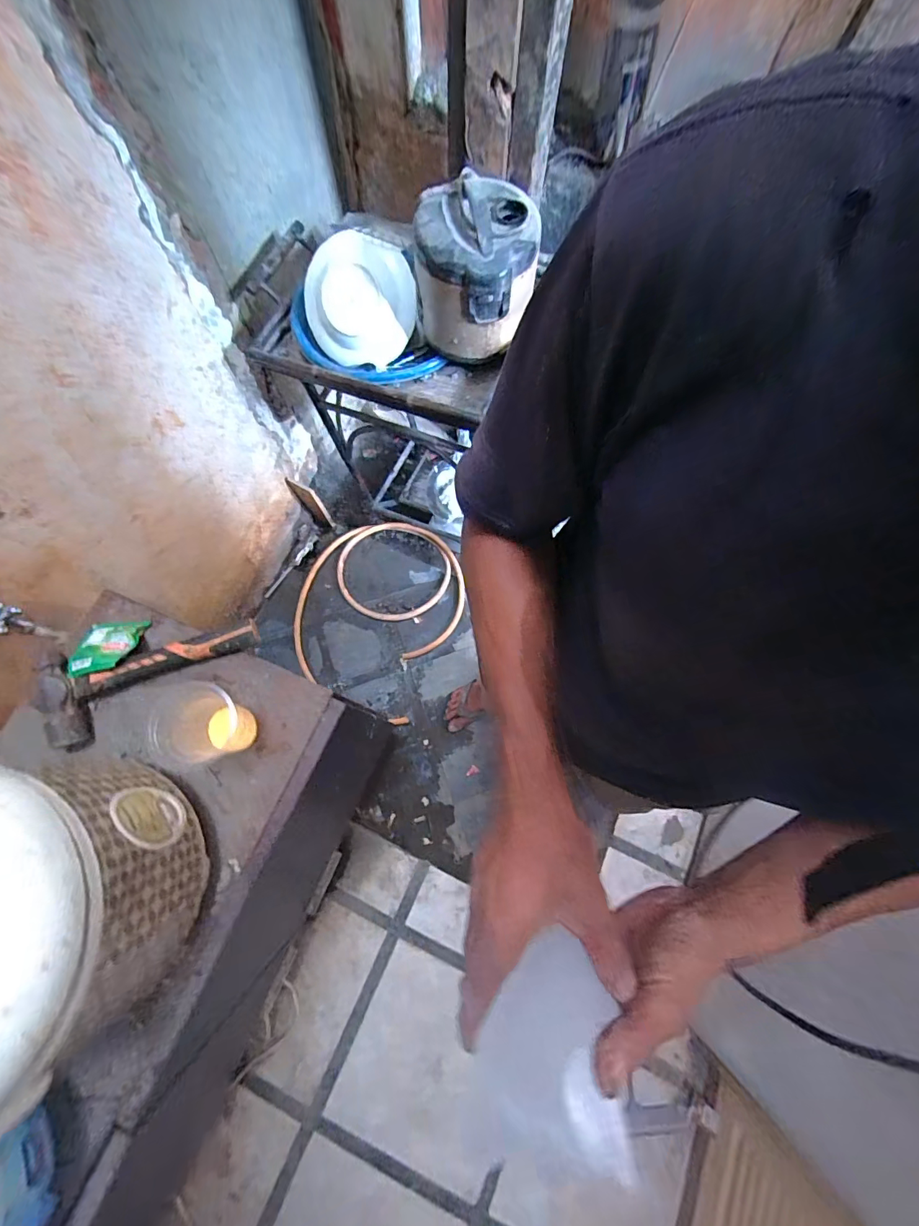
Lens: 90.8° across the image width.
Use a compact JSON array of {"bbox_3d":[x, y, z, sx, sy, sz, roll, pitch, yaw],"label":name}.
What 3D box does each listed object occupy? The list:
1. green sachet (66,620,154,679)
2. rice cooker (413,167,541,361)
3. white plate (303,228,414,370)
[{"bbox_3d":[-0.439,0.040,0.568,0.065,0.015,0.083,-3,41,-4],"label":"green sachet"},{"bbox_3d":[0.025,-0.580,0.784,0.203,0.189,0.197,0,73,-1],"label":"rice cooker"},{"bbox_3d":[-0.185,-0.585,0.853,0.195,0.037,0.206,-4,116,-7],"label":"white plate"}]

